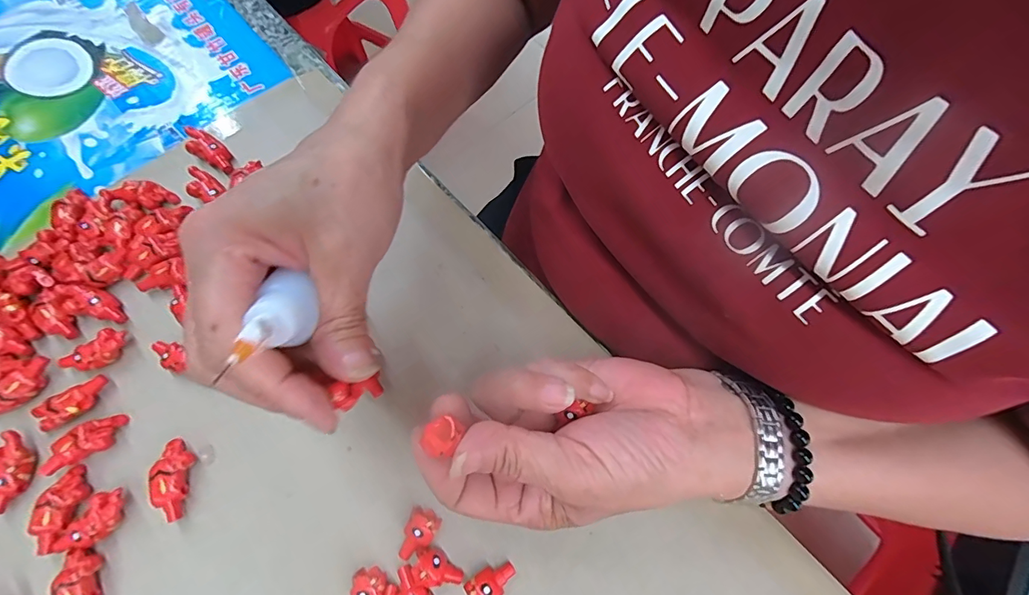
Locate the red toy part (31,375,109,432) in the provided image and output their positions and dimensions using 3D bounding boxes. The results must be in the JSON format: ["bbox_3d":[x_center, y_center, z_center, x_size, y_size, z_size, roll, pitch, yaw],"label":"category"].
[{"bbox_3d":[-0.258,0.062,0.260,0.041,0.012,0.016,-32,73,-11],"label":"red toy part"}]

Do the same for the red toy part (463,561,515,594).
[{"bbox_3d":[-0.012,0.147,0.232,0.023,0.014,0.016,-41,75,-14],"label":"red toy part"}]

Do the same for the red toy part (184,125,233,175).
[{"bbox_3d":[-0.220,-0.107,0.323,0.042,0.012,0.018,28,72,10],"label":"red toy part"}]

